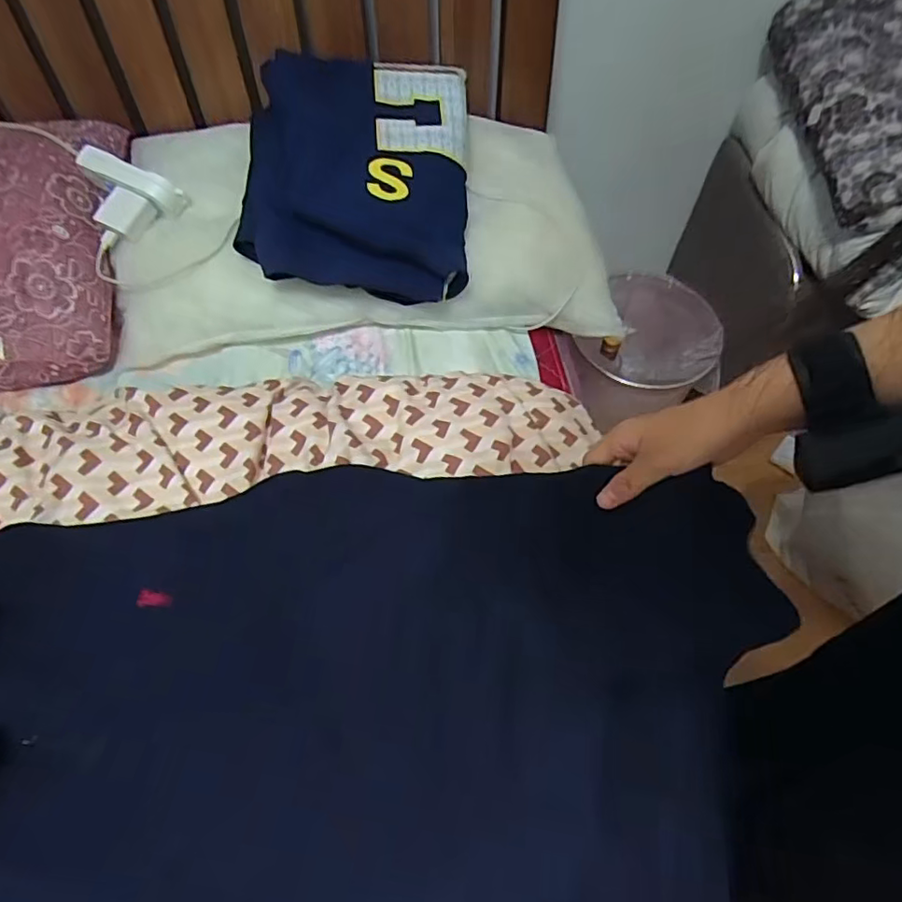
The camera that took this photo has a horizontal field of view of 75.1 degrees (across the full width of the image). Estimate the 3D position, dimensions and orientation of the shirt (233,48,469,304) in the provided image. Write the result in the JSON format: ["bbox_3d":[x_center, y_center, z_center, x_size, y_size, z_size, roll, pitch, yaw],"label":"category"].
[{"bbox_3d":[-0.101,-0.316,0.653,0.237,0.052,0.280,4,72,-10],"label":"shirt"}]

